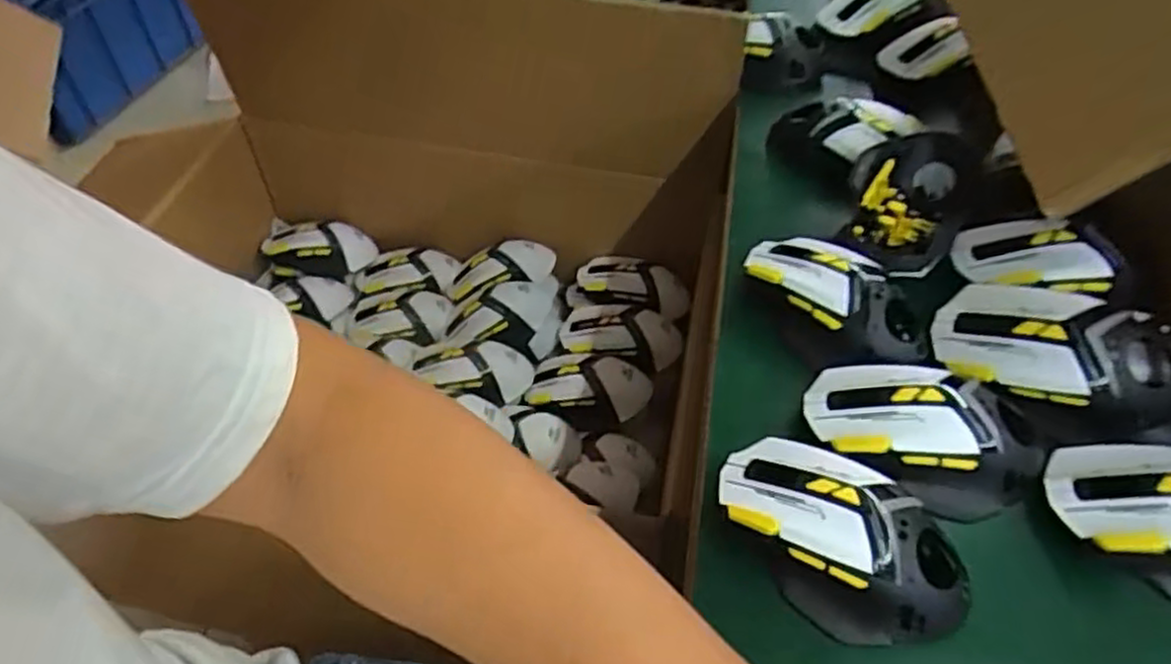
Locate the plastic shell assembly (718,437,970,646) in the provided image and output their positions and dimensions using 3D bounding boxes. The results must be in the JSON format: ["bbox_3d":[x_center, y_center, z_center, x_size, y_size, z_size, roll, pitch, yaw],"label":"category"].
[{"bbox_3d":[0.118,0.095,0.341,0.120,0.038,0.069,32,57,23],"label":"plastic shell assembly"}]

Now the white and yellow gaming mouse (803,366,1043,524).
[{"bbox_3d":[0.172,0.051,0.376,0.111,0.034,0.066,14,52,11],"label":"white and yellow gaming mouse"}]

